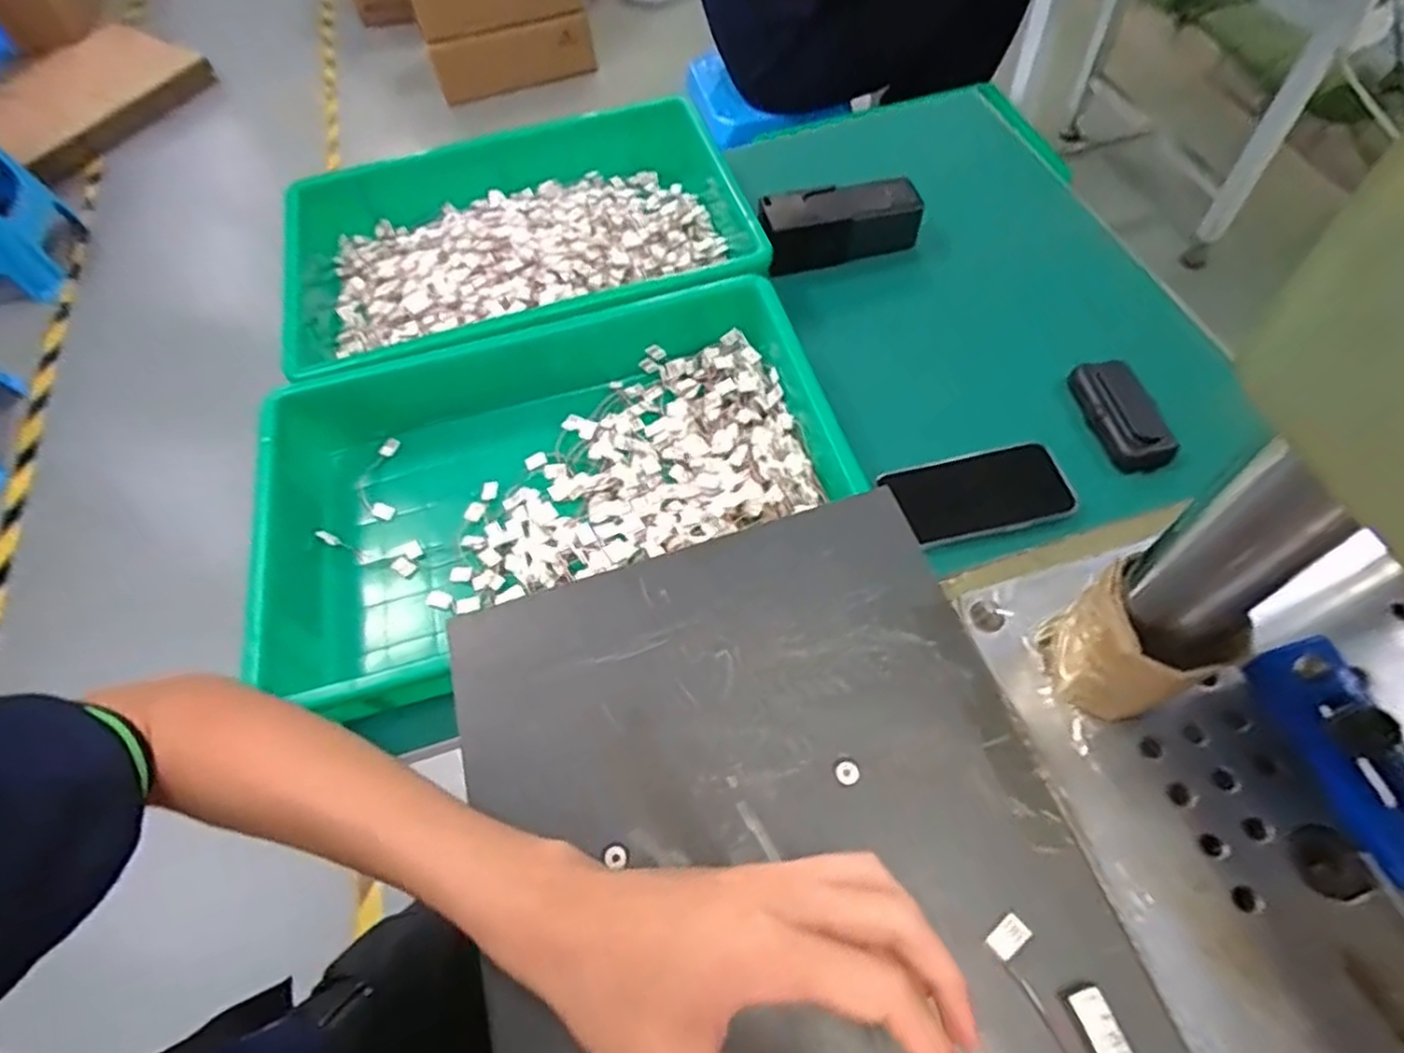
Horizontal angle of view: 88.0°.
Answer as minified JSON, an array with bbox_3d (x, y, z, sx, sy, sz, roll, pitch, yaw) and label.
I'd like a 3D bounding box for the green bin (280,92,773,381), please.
[{"bbox_3d":[-0.187,-0.279,0.722,0.465,0.075,0.278,-16,60,-5],"label":"green bin"}]

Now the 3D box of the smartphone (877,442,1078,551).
[{"bbox_3d":[0.221,-0.028,0.580,0.132,0.014,0.080,-13,59,-4],"label":"smartphone"}]

